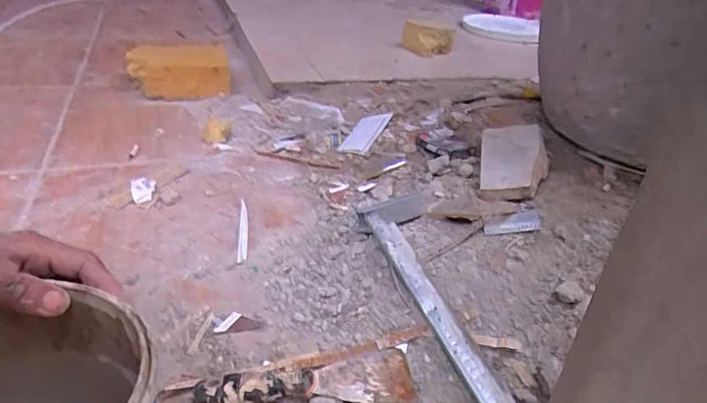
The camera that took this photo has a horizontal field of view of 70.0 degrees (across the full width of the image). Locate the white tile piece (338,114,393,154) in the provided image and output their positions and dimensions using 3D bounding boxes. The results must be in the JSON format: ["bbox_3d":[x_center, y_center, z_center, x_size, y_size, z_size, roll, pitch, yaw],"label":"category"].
[{"bbox_3d":[0.022,-0.128,0.945,0.057,0.009,0.138,11,44,24],"label":"white tile piece"}]

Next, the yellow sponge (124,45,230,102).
[{"bbox_3d":[-0.381,-0.283,1.105,0.214,0.088,0.149,-3,34,-11],"label":"yellow sponge"}]

